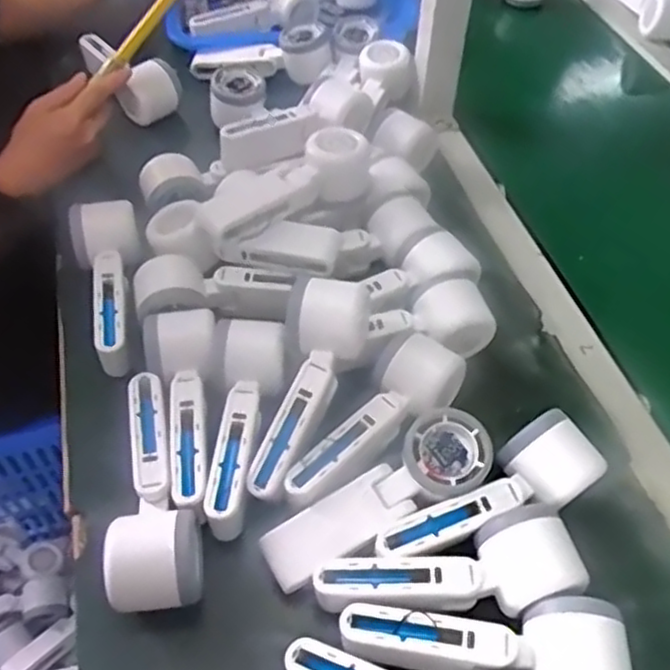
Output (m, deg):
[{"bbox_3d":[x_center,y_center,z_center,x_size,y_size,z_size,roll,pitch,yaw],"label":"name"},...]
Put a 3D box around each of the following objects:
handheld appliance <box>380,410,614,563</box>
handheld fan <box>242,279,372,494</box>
[{"bbox_3d":[0.107,0.116,0.466,0.156,0.053,0.059,-27,57,-22],"label":"handheld appliance"},{"bbox_3d":[-0.022,0.040,0.507,0.049,0.055,0.165,17,73,11],"label":"handheld fan"}]

